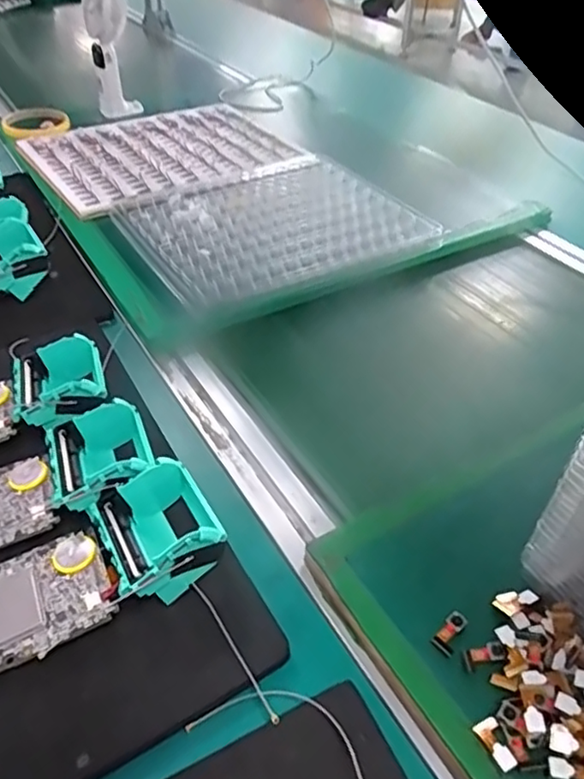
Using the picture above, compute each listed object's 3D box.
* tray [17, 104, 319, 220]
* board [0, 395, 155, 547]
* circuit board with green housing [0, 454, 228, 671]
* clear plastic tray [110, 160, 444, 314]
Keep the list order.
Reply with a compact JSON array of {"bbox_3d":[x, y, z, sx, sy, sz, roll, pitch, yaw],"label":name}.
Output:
[{"bbox_3d":[-0.166,-0.312,0.785,0.324,0.030,0.289,-16,45,-17],"label":"tray"},{"bbox_3d":[-0.184,0.060,0.370,0.192,0.038,0.073,-15,45,-16],"label":"board"},{"bbox_3d":[-0.136,0.102,0.326,0.191,0.040,0.068,-20,47,-21],"label":"circuit board with green housing"},{"bbox_3d":[-0.020,-0.180,0.642,0.286,0.022,0.218,-20,47,-21],"label":"clear plastic tray"}]

